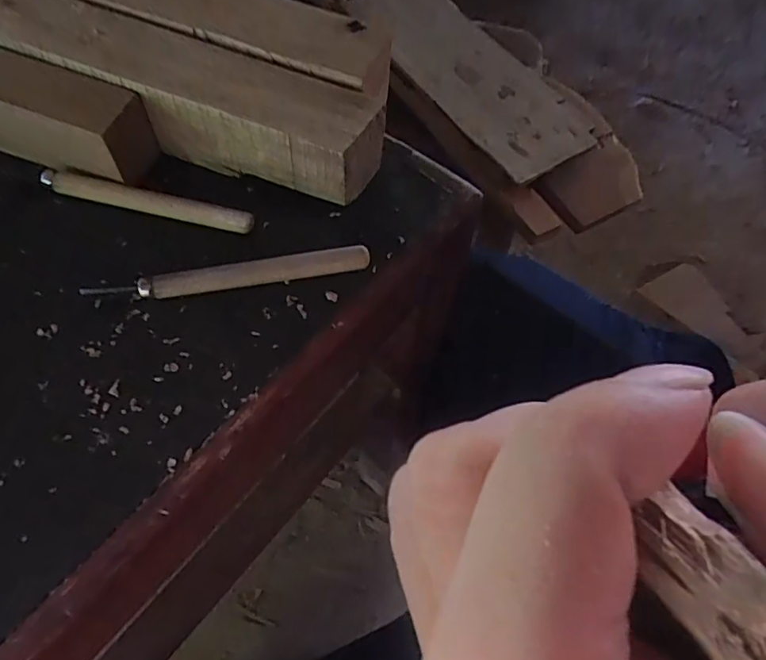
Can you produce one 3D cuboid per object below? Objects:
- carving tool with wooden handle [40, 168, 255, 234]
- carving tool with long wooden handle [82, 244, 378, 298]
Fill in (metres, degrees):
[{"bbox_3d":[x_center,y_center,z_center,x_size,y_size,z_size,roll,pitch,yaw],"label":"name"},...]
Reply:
[{"bbox_3d":[-0.118,-0.065,0.277,0.105,0.013,0.010,12,62,2],"label":"carving tool with wooden handle"},{"bbox_3d":[-0.070,-0.027,0.260,0.127,0.010,0.012,-10,63,-9],"label":"carving tool with long wooden handle"}]

